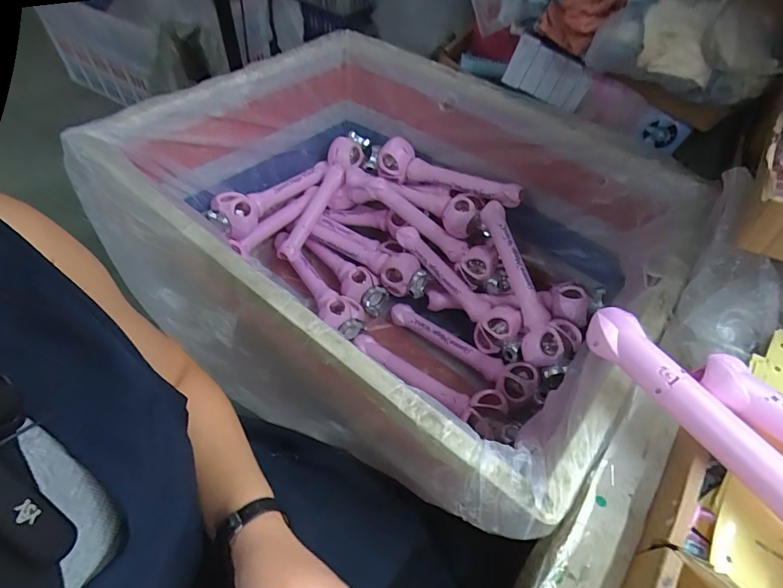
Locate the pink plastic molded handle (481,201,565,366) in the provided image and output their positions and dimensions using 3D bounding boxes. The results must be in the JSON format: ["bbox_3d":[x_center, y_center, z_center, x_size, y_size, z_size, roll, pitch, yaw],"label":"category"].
[{"bbox_3d":[0.240,-0.023,0.840,0.061,0.085,0.332,-15,80,-16],"label":"pink plastic molded handle"}]

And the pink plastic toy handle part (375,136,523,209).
[{"bbox_3d":[0.117,-0.251,0.921,0.320,0.096,0.053,25,54,14],"label":"pink plastic toy handle part"}]

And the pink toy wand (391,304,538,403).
[{"bbox_3d":[0.134,0.112,0.864,0.327,0.055,0.062,31,56,18],"label":"pink toy wand"}]

